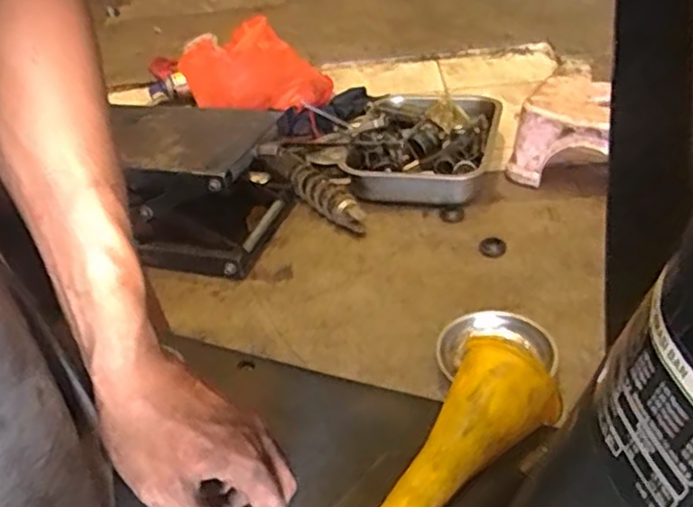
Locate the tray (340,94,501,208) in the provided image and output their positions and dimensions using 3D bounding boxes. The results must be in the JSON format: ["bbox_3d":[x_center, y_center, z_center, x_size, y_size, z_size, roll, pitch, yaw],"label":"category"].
[{"bbox_3d":[0.138,-0.217,1.256,0.266,0.044,0.378,5,39,15],"label":"tray"}]

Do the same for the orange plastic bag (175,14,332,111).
[{"bbox_3d":[-0.191,-0.406,1.458,0.271,0.167,0.184,4,39,14],"label":"orange plastic bag"}]

